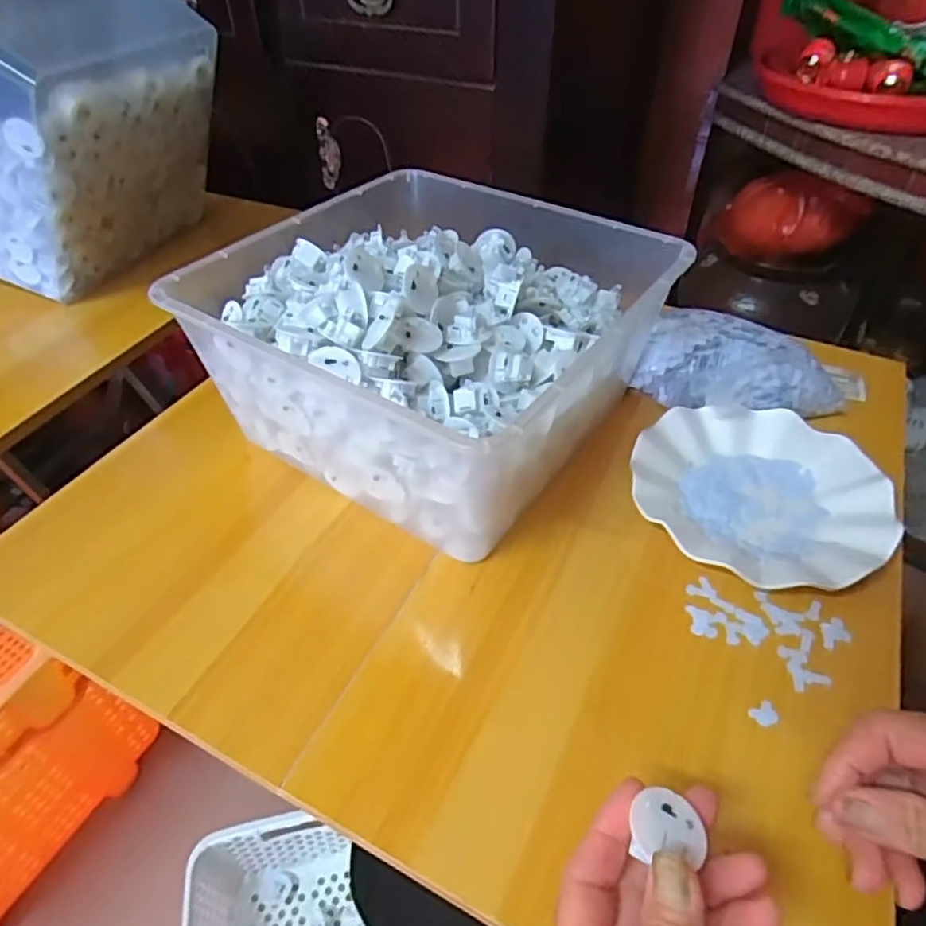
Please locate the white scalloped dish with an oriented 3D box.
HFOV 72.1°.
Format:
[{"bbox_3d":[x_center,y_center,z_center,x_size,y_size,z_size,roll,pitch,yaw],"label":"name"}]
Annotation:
[{"bbox_3d":[0.221,0.023,0.481,0.181,0.023,0.174,3,44,3],"label":"white scalloped dish"}]

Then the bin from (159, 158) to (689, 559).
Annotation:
[{"bbox_3d":[-0.029,-0.103,0.521,0.315,0.149,0.301,26,50,24],"label":"bin"}]

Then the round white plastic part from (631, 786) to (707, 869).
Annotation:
[{"bbox_3d":[0.086,0.152,0.265,0.030,0.005,0.028,0,44,0],"label":"round white plastic part"}]

